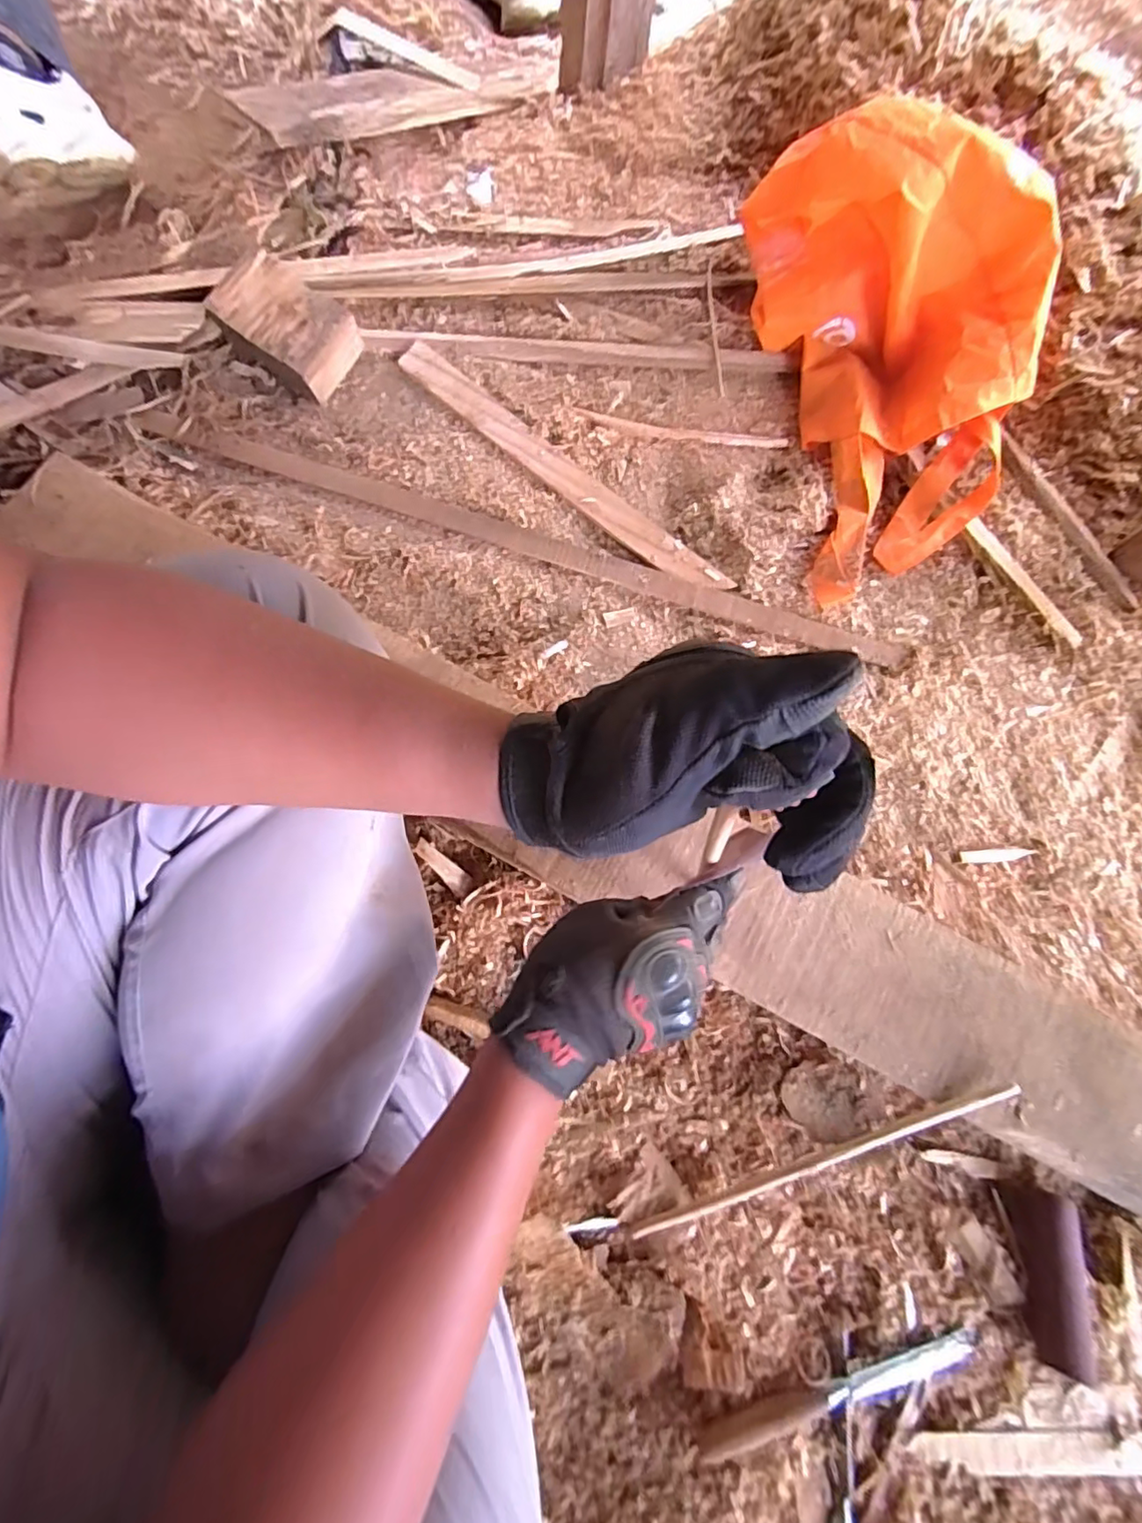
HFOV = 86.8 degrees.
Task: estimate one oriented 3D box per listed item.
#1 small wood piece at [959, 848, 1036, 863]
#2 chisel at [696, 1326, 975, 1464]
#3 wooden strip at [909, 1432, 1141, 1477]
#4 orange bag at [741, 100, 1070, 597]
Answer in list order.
[{"bbox_3d":[0.393,0.086,0.555,0.074,0.006,0.012,-5,76,-3],"label":"small wood piece"},{"bbox_3d":[0.187,0.442,0.421,0.205,0.016,0.022,-14,77,-5],"label":"chisel"},{"bbox_3d":[0.420,0.482,0.421,0.354,0.004,0.026,0,76,-1],"label":"wooden strip"},{"bbox_3d":[0.329,-0.400,0.582,0.236,0.201,0.379,-10,76,-4],"label":"orange bag"}]

